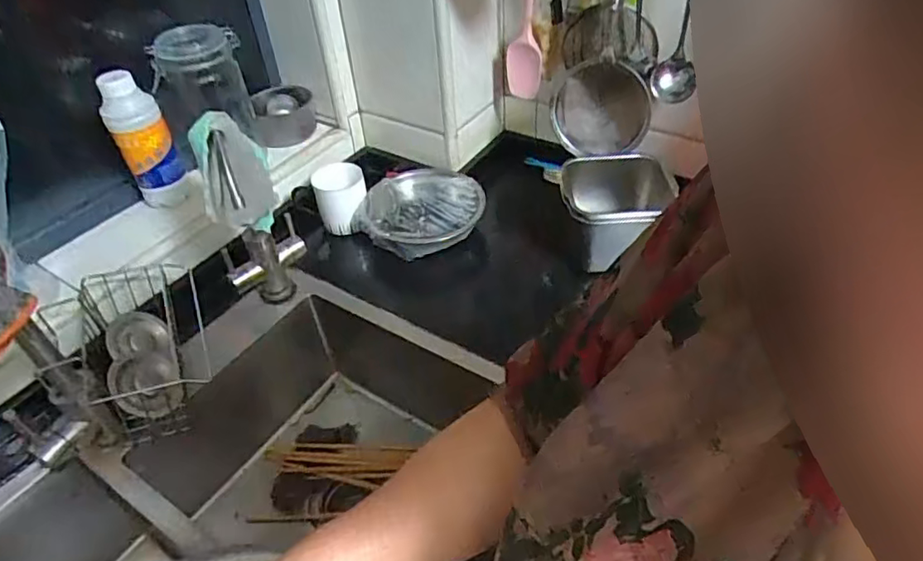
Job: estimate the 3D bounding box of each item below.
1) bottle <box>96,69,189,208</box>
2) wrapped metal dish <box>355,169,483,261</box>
[{"bbox_3d":[-0.430,-0.183,0.802,0.067,0.196,0.055,-24,47,-20],"label":"bottle"},{"bbox_3d":[-0.058,-0.111,0.899,0.178,0.041,0.165,-2,43,2],"label":"wrapped metal dish"}]

